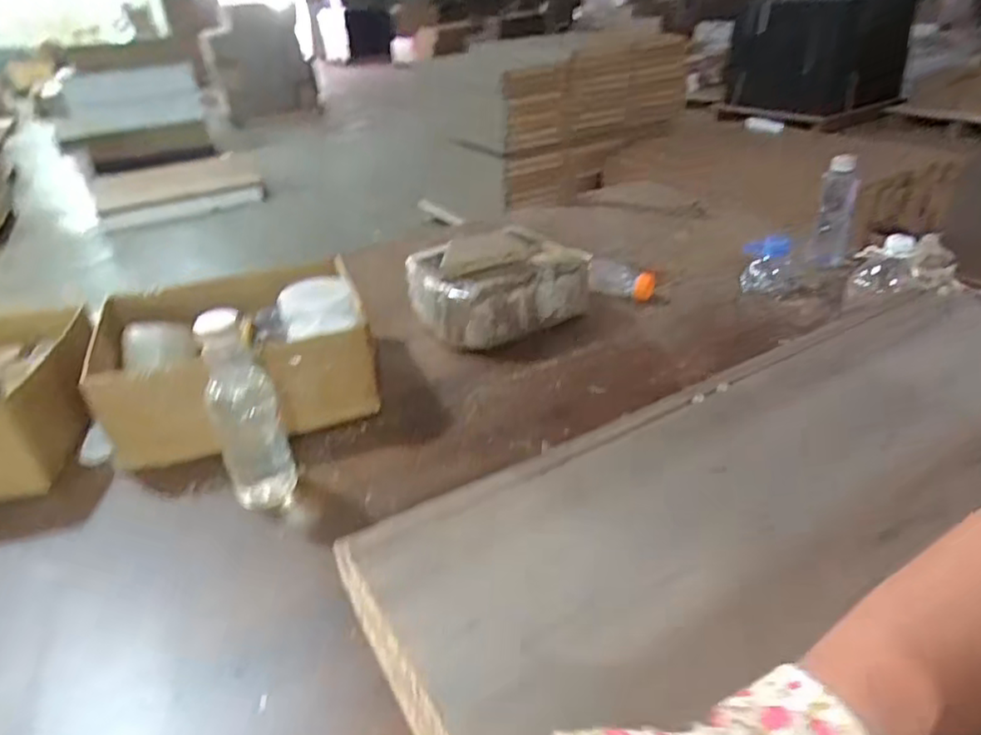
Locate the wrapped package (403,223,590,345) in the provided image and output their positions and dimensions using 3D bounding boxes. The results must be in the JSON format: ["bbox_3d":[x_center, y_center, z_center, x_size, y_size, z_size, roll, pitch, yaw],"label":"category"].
[{"bbox_3d":[0.016,-0.135,0.987,0.266,0.128,0.191,-10,33,-11],"label":"wrapped package"}]

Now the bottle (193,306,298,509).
[{"bbox_3d":[-0.252,0.040,0.660,0.065,0.203,0.074,-16,35,-20],"label":"bottle"}]

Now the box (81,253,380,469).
[{"bbox_3d":[-0.321,-0.029,0.818,0.302,0.155,0.219,-13,34,-16],"label":"box"}]

